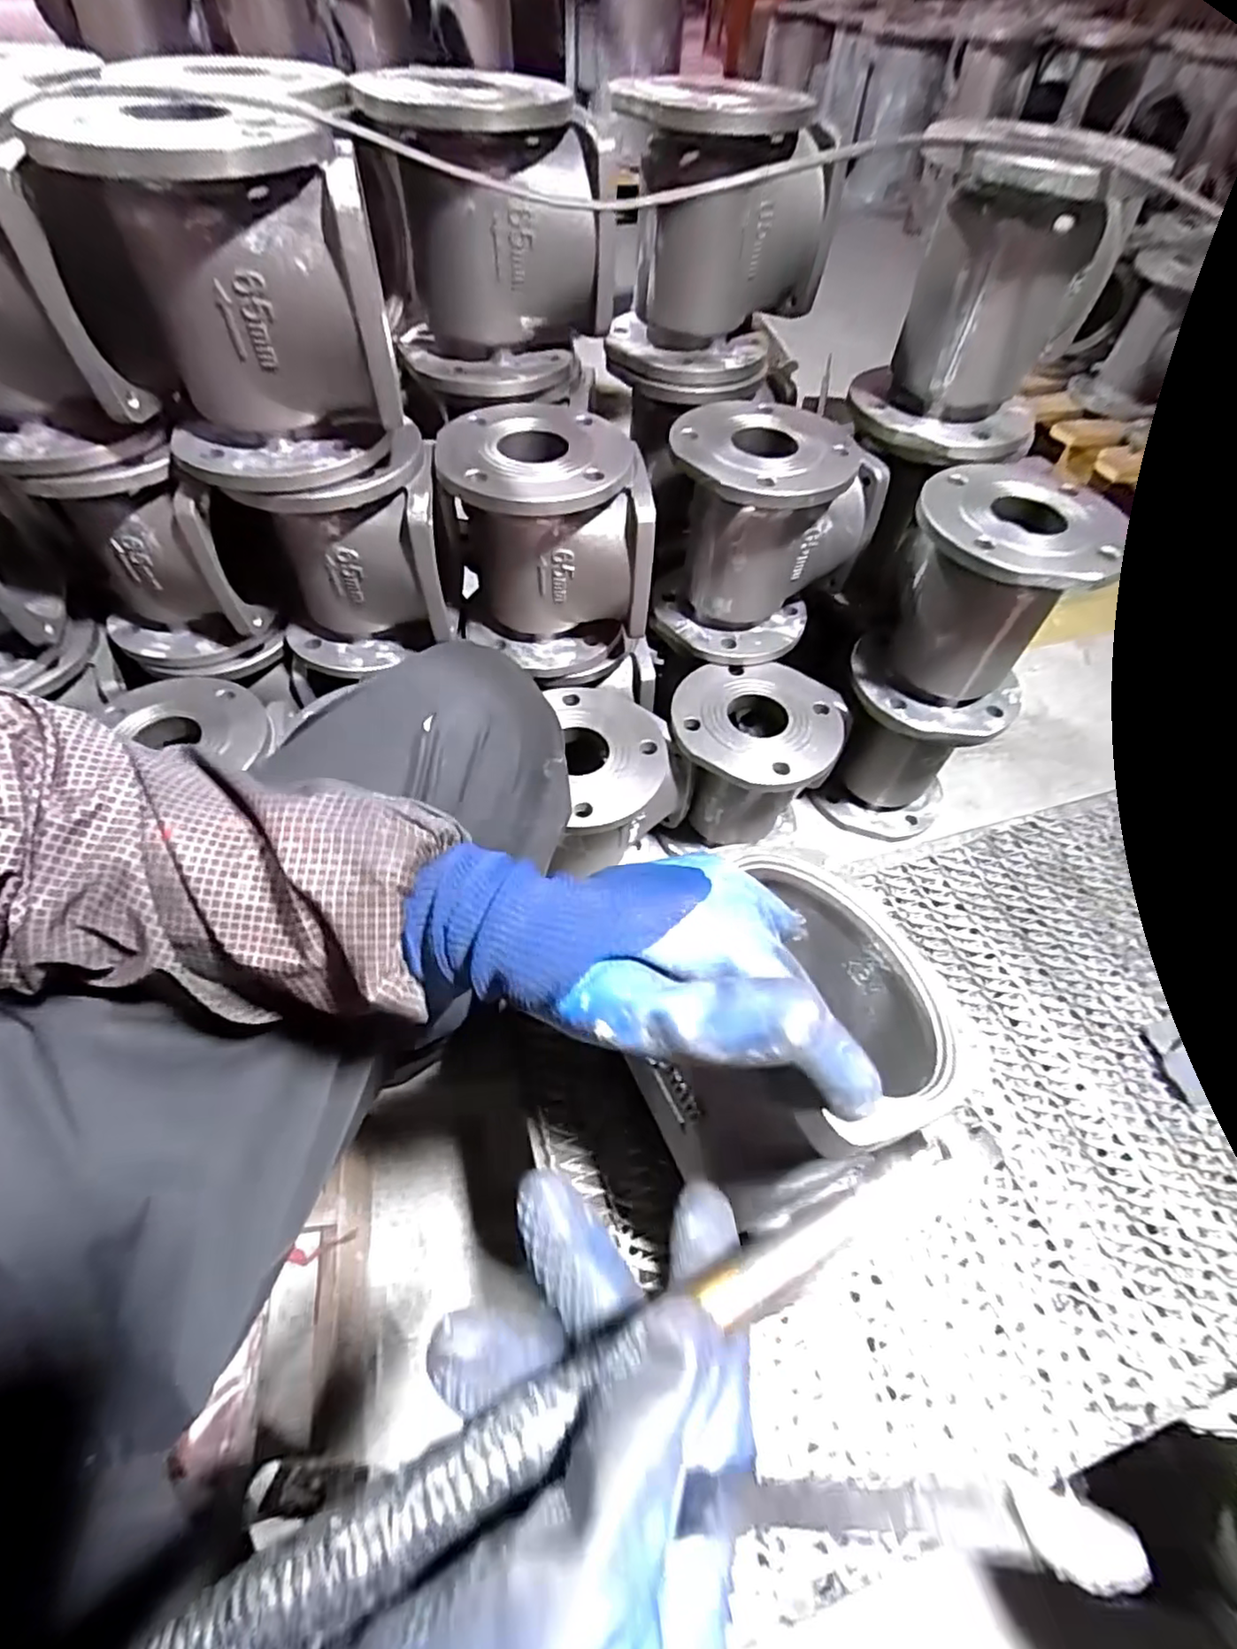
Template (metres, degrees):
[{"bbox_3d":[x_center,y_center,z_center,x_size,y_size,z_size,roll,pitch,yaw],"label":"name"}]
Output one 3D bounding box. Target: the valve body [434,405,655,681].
[{"bbox_3d":[-0.076,-0.277,0.663,0.177,0.204,0.174,-16,57,-14],"label":"valve body"}]

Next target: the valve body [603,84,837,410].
[{"bbox_3d":[0.095,-0.542,0.621,0.195,0.211,0.226,13,55,6],"label":"valve body"}]

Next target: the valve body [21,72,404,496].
[{"bbox_3d":[-0.281,-0.375,0.474,0.159,0.190,0.188,-30,61,-21],"label":"valve body"}]

